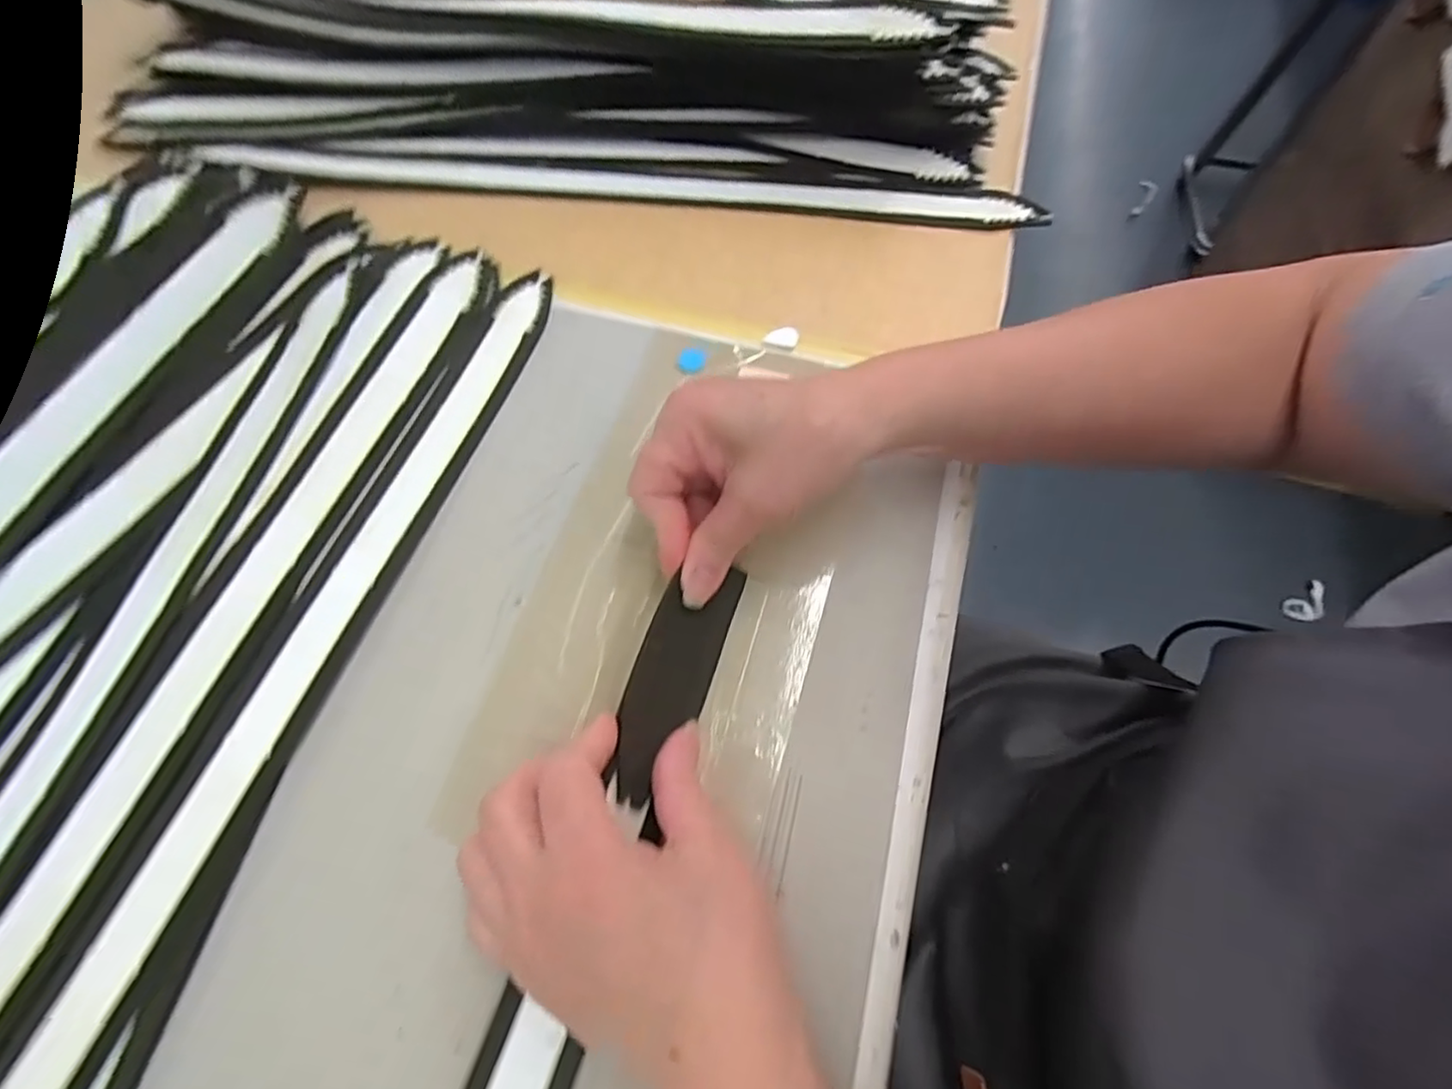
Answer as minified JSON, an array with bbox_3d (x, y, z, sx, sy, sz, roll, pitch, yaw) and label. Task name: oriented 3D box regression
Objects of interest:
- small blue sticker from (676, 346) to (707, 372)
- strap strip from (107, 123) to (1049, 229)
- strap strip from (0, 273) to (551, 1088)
[{"bbox_3d":[-0.020,-0.106,0.373,0.017,0.006,0.015,0,63,0],"label":"small blue sticker"},{"bbox_3d":[-0.108,-0.254,0.441,0.612,0.011,0.042,5,63,2],"label":"strap strip"},{"bbox_3d":[-0.199,0.079,0.271,0.041,0.009,0.556,16,64,8],"label":"strap strip"}]

